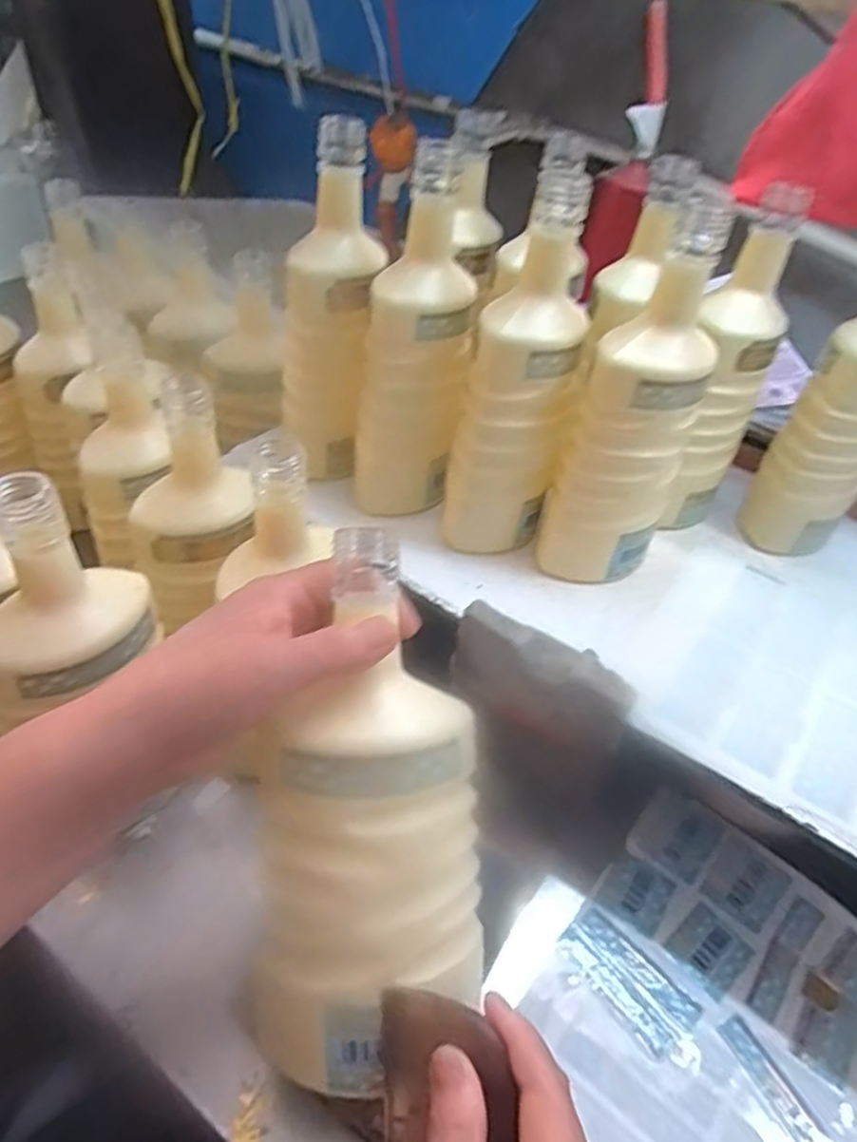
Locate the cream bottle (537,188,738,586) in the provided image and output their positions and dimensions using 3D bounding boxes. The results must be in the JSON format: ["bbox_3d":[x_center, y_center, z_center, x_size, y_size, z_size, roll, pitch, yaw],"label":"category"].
[{"bbox_3d":[0.139,-0.094,0.478,0.071,0.233,0.077,25,48,17],"label":"cream bottle"}]

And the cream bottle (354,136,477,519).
[{"bbox_3d":[-0.012,-0.160,0.522,0.081,0.244,0.069,3,45,-3],"label":"cream bottle"}]

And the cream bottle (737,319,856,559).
[{"bbox_3d":[0.317,-0.122,0.529,0.069,0.243,0.074,33,51,24],"label":"cream bottle"}]

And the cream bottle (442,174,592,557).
[{"bbox_3d":[0.062,-0.124,0.497,0.079,0.238,0.082,10,45,3],"label":"cream bottle"}]

